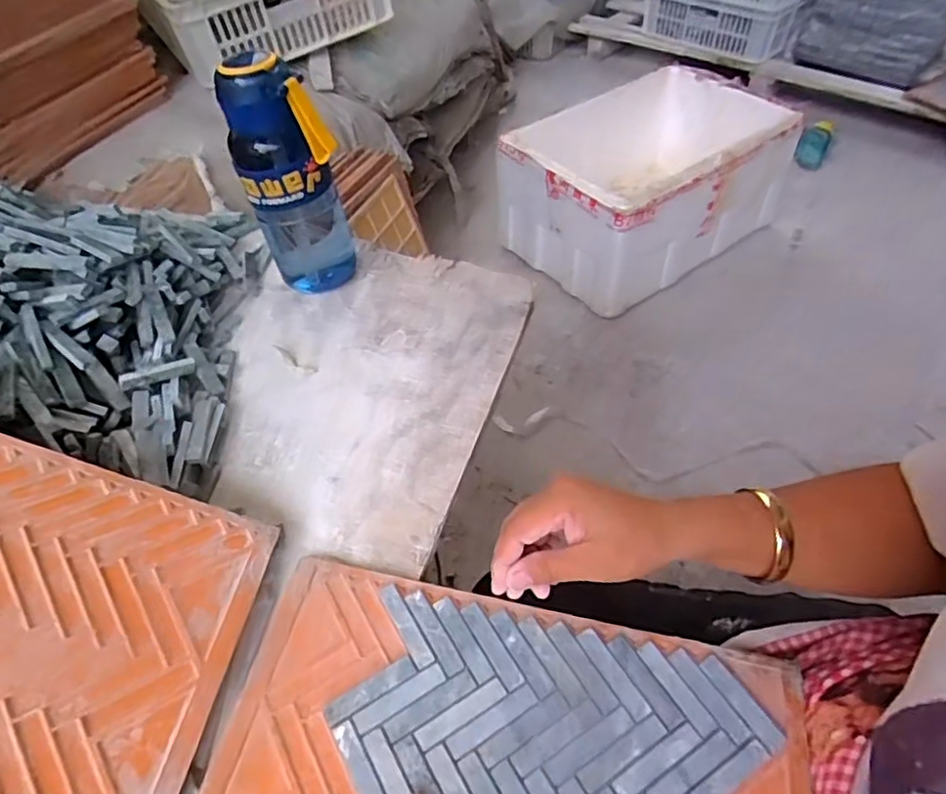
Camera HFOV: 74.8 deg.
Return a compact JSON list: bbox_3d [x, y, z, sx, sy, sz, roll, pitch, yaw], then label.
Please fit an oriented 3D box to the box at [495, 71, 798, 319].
[{"bbox_3d":[0.358,-0.448,1.275,0.544,0.248,0.389,-35,56,-23],"label":"box"}]

